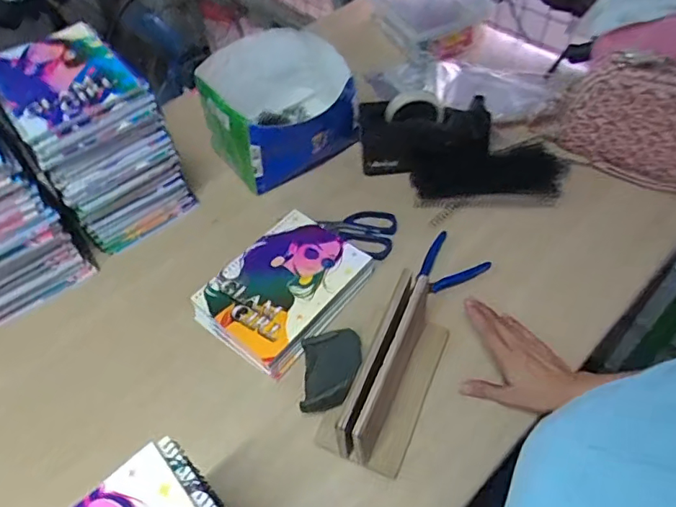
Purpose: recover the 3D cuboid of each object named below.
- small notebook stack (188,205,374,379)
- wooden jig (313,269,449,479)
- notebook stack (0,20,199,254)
[{"bbox_3d":[-0.070,0.048,0.686,0.155,0.050,0.203,32,62,25],"label":"small notebook stack"},{"bbox_3d":[0.054,0.126,0.574,0.098,0.113,0.192,18,57,18],"label":"wooden jig"},{"bbox_3d":[-0.344,-0.159,0.741,0.159,0.239,0.206,-34,58,-19],"label":"notebook stack"}]

